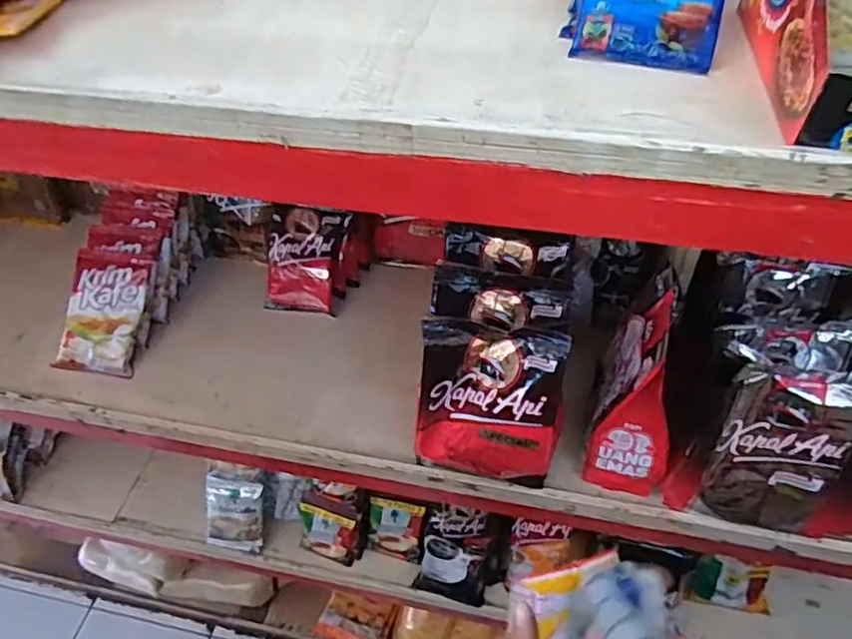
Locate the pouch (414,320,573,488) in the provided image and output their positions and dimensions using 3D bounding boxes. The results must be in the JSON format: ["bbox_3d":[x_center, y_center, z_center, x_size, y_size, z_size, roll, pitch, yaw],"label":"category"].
[{"bbox_3d":[0.055,0.087,0.573,0.132,0.193,0.063,11,50,11],"label":"pouch"}]

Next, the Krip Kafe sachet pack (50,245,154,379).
[{"bbox_3d":[-0.393,-0.008,0.740,0.093,0.015,0.144,7,81,4],"label":"Krip Kafe sachet pack"}]

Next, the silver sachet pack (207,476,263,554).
[{"bbox_3d":[-0.298,0.305,0.947,0.082,0.126,0.015,6,17,-5],"label":"silver sachet pack"}]

